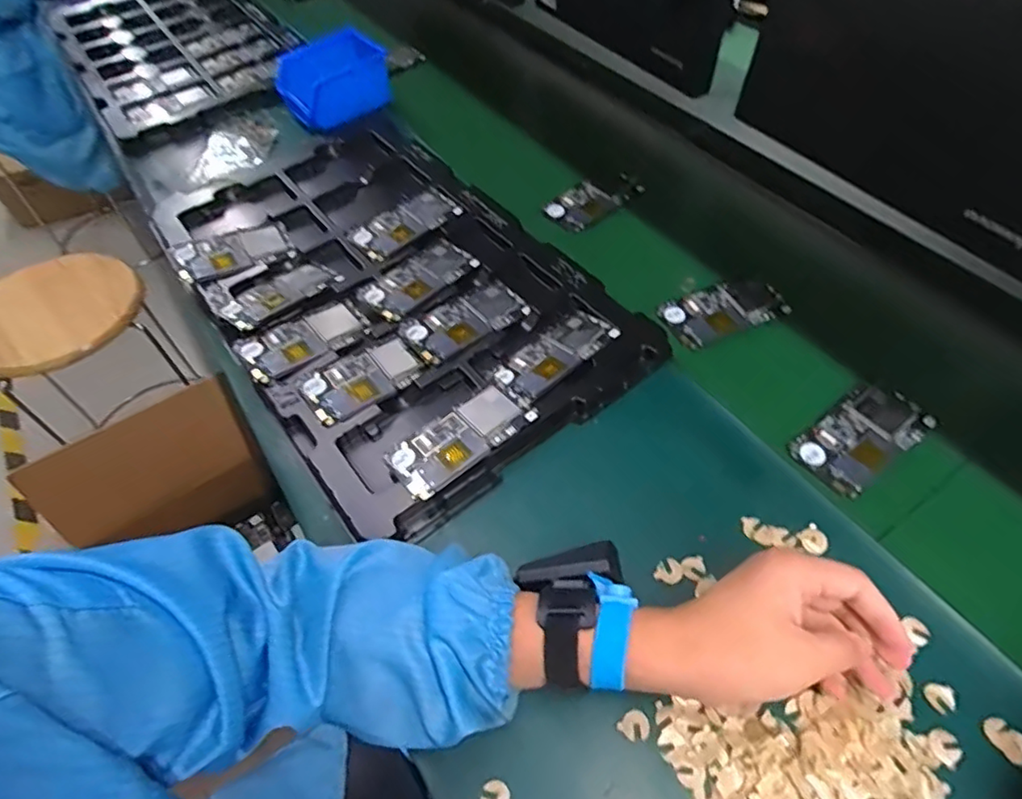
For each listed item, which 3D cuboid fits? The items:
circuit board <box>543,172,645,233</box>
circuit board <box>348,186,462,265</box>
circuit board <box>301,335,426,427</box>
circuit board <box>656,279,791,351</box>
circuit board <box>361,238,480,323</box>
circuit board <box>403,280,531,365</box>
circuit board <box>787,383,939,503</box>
[{"bbox_3d":[0.103,-0.246,0.728,0.070,0.013,0.126,38,63,23],"label":"circuit board"},{"bbox_3d":[-0.119,-0.201,0.678,0.123,0.012,0.060,-39,64,-24],"label":"circuit board"},{"bbox_3d":[-0.138,-0.019,0.551,0.102,0.006,0.065,-33,62,-21],"label":"circuit board"},{"bbox_3d":[0.217,-0.090,0.607,0.122,0.009,0.065,-21,58,-14],"label":"circuit board"},{"bbox_3d":[-0.096,-0.129,0.627,0.119,0.004,0.063,-39,64,-24],"label":"circuit board"},{"bbox_3d":[-0.044,-0.080,0.589,0.121,0.006,0.061,-32,62,-21],"label":"circuit board"},{"bbox_3d":[0.303,0.031,0.511,0.121,0.005,0.063,-31,61,-20],"label":"circuit board"}]

